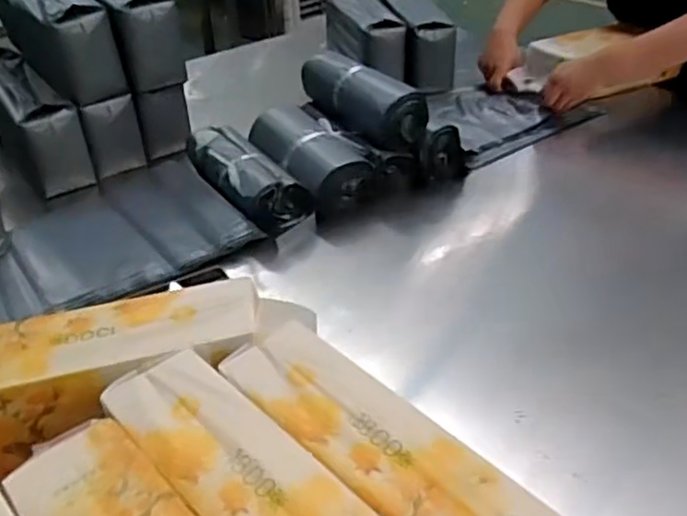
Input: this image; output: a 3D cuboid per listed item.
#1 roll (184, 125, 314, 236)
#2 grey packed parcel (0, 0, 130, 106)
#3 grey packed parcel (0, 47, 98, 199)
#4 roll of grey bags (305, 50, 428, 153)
[{"bbox_3d":[-0.148,-0.125,1.040,0.106,0.075,0.246,-20,38,-24],"label":"roll"},{"bbox_3d":[-0.476,-0.375,1.130,0.117,0.148,0.326,-24,40,-27],"label":"grey packed parcel"},{"bbox_3d":[-0.541,-0.240,1.176,0.092,0.153,0.349,-25,41,-29],"label":"grey packed parcel"},{"bbox_3d":[0.025,-0.263,1.109,0.089,0.084,0.256,-22,39,-26],"label":"roll of grey bags"}]

